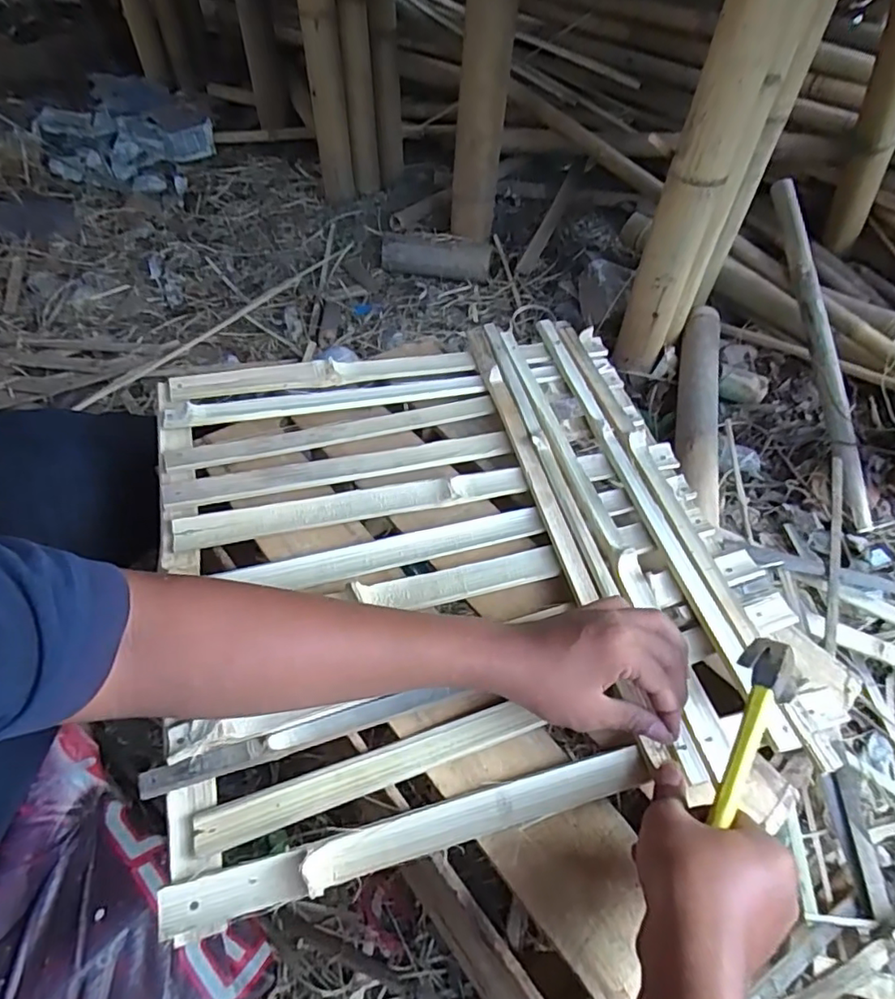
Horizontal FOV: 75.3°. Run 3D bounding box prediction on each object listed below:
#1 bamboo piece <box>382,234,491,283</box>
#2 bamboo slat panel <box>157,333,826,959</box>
[{"bbox_3d":[-0.027,-0.583,1.394,0.261,0.060,0.075,5,52,-1],"label":"bamboo piece"},{"bbox_3d":[0.007,0.034,0.531,0.501,0.038,0.505,-11,56,-12],"label":"bamboo slat panel"}]

